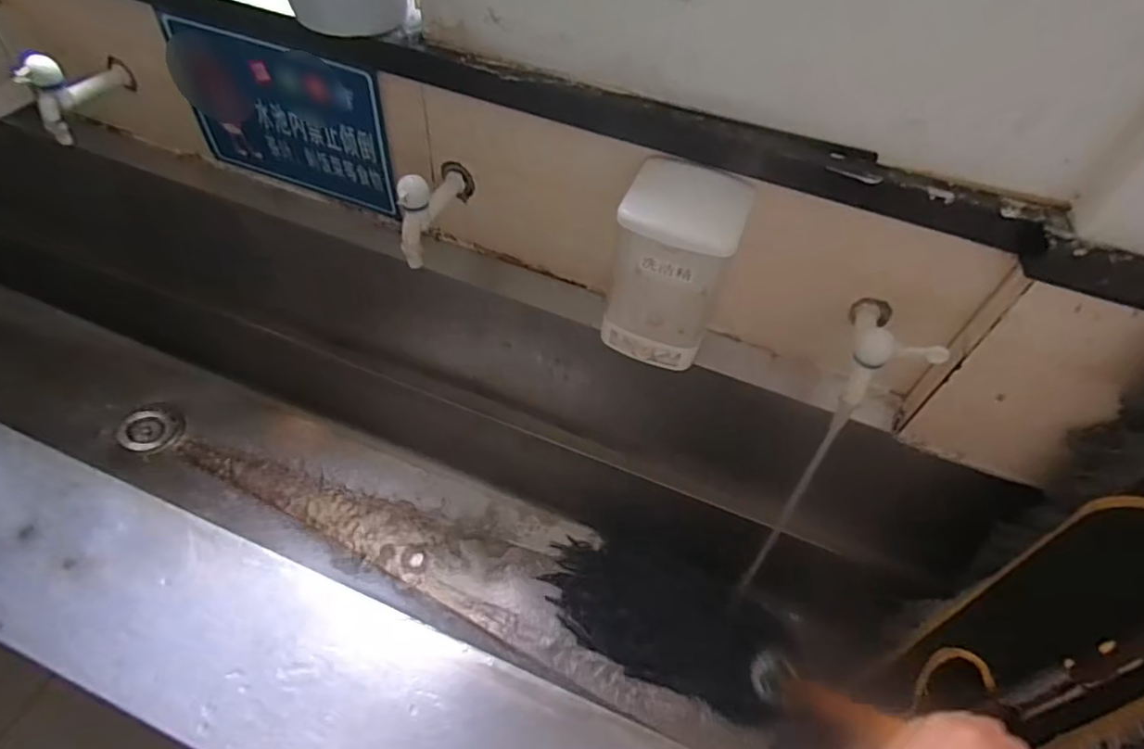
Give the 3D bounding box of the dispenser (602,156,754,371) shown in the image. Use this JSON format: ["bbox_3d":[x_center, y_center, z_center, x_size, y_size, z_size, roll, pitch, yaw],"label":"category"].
[{"bbox_3d":[0.100,-0.108,0.624,0.116,0.192,0.091,15,51,6],"label":"dispenser"}]

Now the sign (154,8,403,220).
[{"bbox_3d":[-0.358,-0.317,0.748,0.303,0.190,0.013,20,51,10],"label":"sign"}]

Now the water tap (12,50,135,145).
[{"bbox_3d":[-0.618,-0.365,0.758,0.043,0.094,0.135,16,51,7],"label":"water tap"}]

